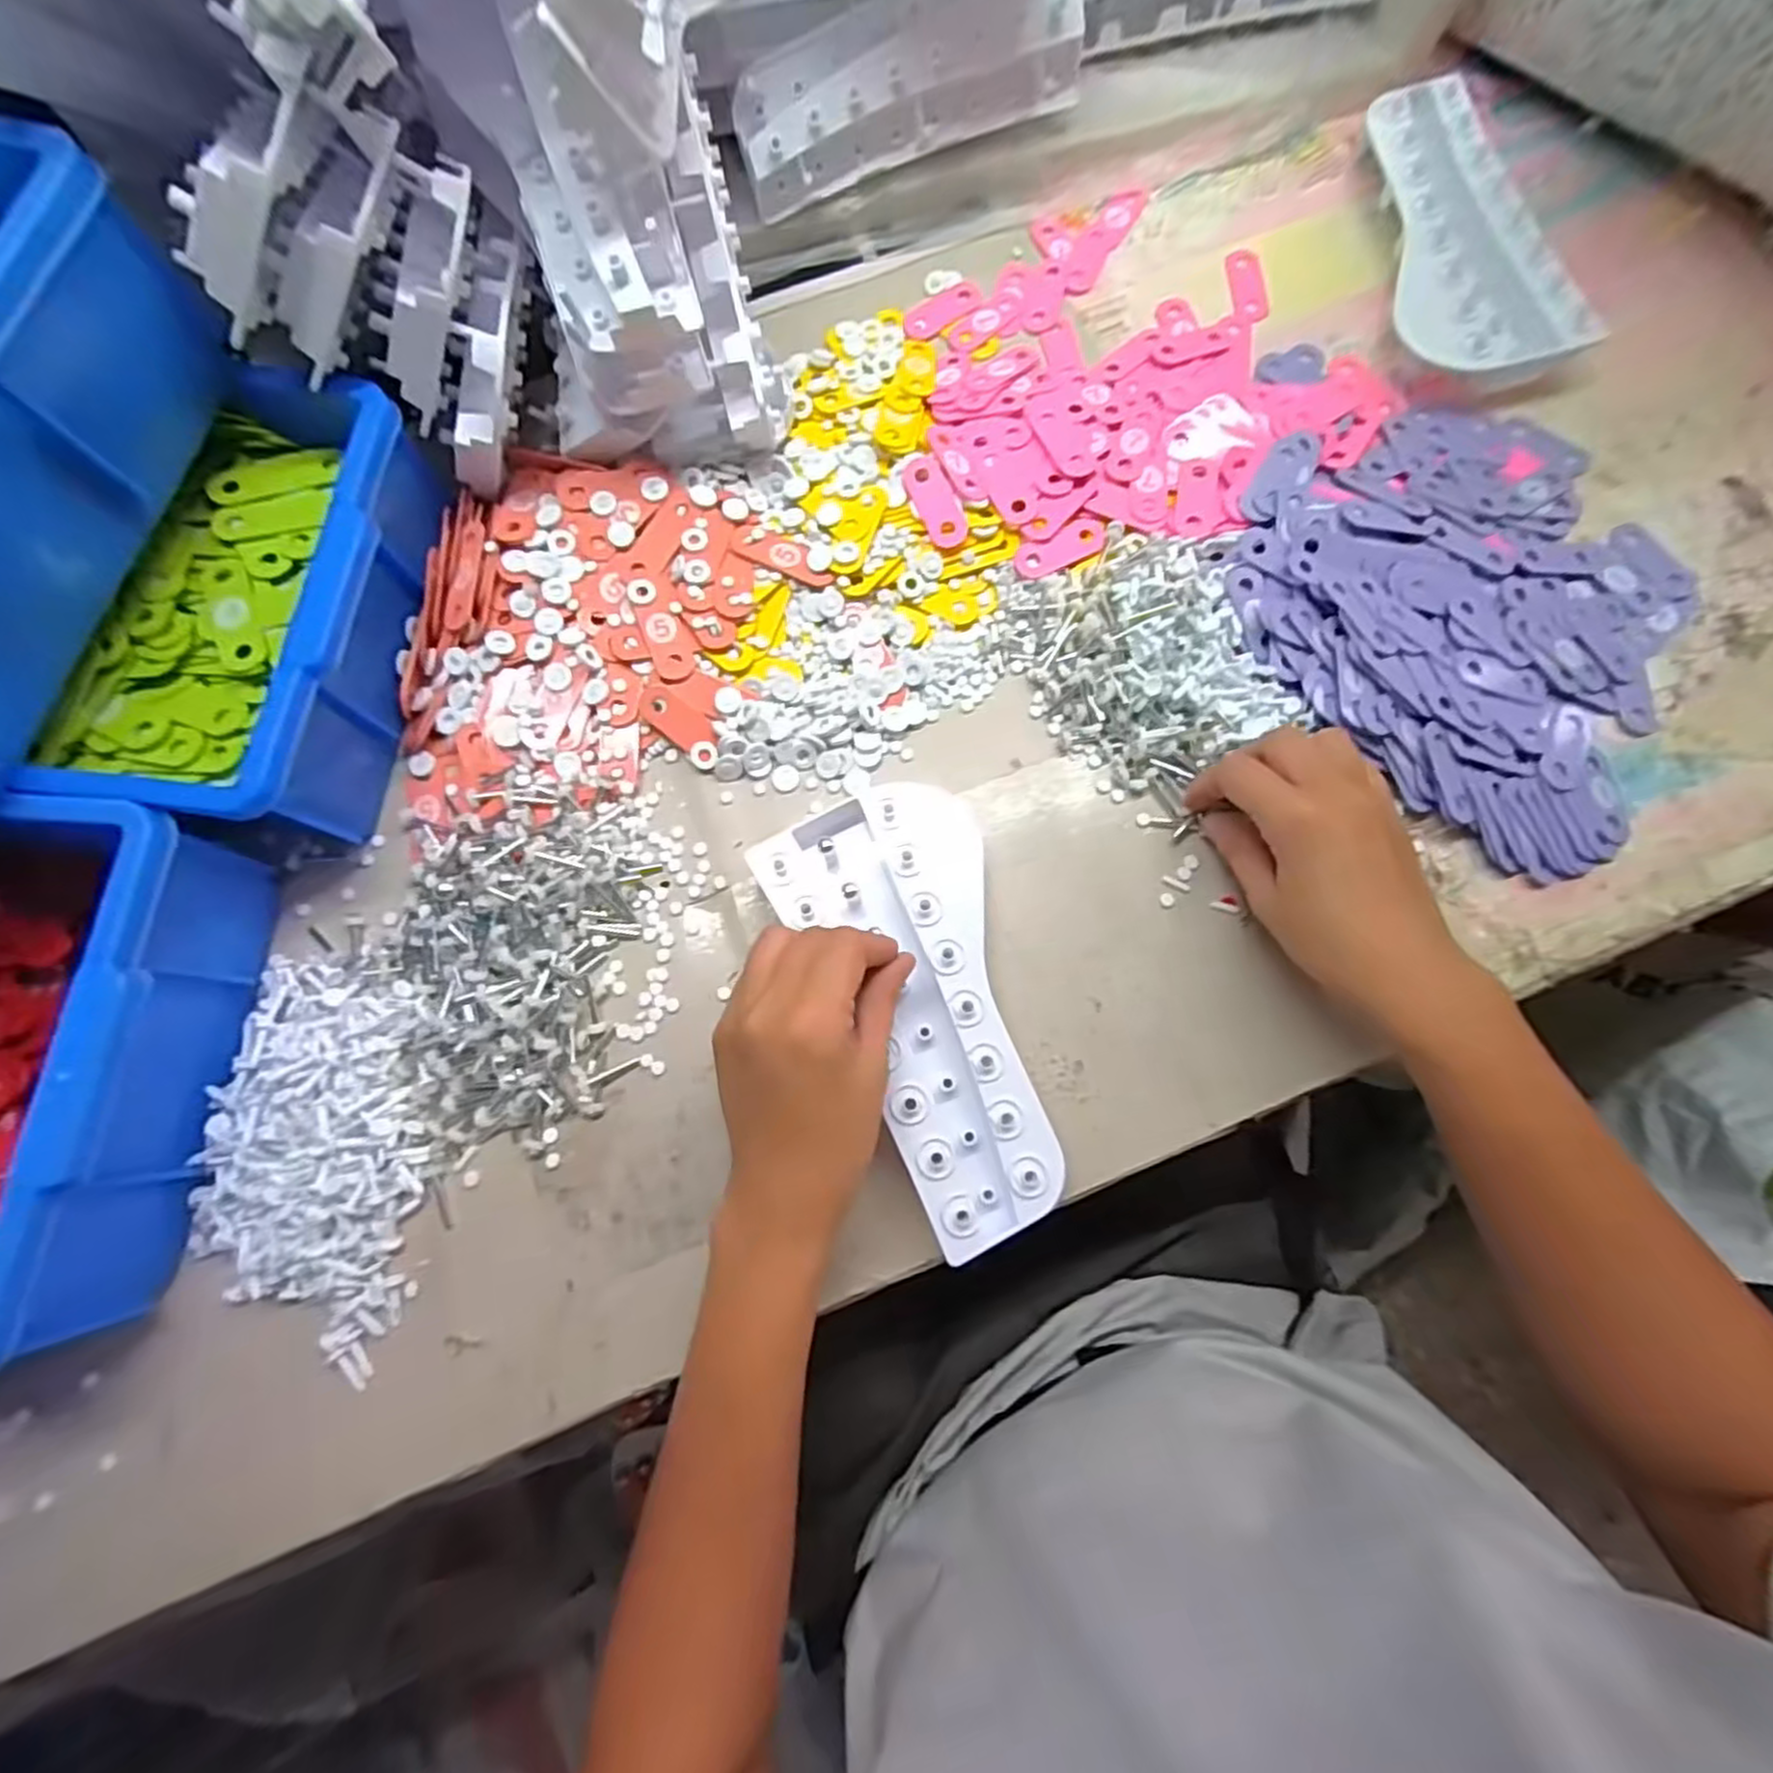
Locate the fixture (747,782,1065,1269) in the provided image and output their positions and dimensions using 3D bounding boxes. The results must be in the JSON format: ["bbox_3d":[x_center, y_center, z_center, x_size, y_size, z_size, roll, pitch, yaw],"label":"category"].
[{"bbox_3d":[0.018,0.062,0.393,0.111,0.030,0.229,-18,75,-4],"label":"fixture"}]

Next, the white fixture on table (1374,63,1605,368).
[{"bbox_3d":[0.362,-0.423,0.497,0.108,0.039,0.222,-16,80,-3],"label":"white fixture on table"}]

